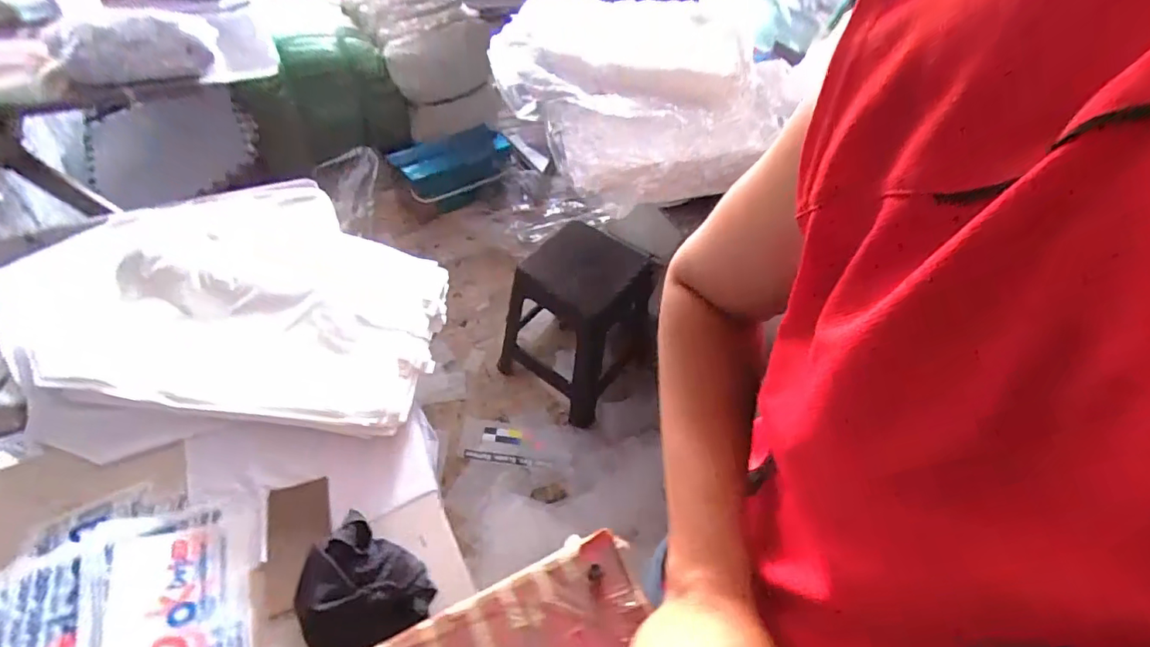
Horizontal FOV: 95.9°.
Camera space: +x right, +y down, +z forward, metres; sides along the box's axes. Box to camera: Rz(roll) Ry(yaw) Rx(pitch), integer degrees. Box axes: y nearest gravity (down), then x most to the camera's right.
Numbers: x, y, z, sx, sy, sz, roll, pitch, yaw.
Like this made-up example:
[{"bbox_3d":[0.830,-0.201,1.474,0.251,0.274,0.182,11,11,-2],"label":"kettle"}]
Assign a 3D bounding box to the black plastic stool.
[{"bbox_3d":[0.012,-0.003,1.521,0.329,0.505,0.335,33,54,20],"label":"black plastic stool"}]

